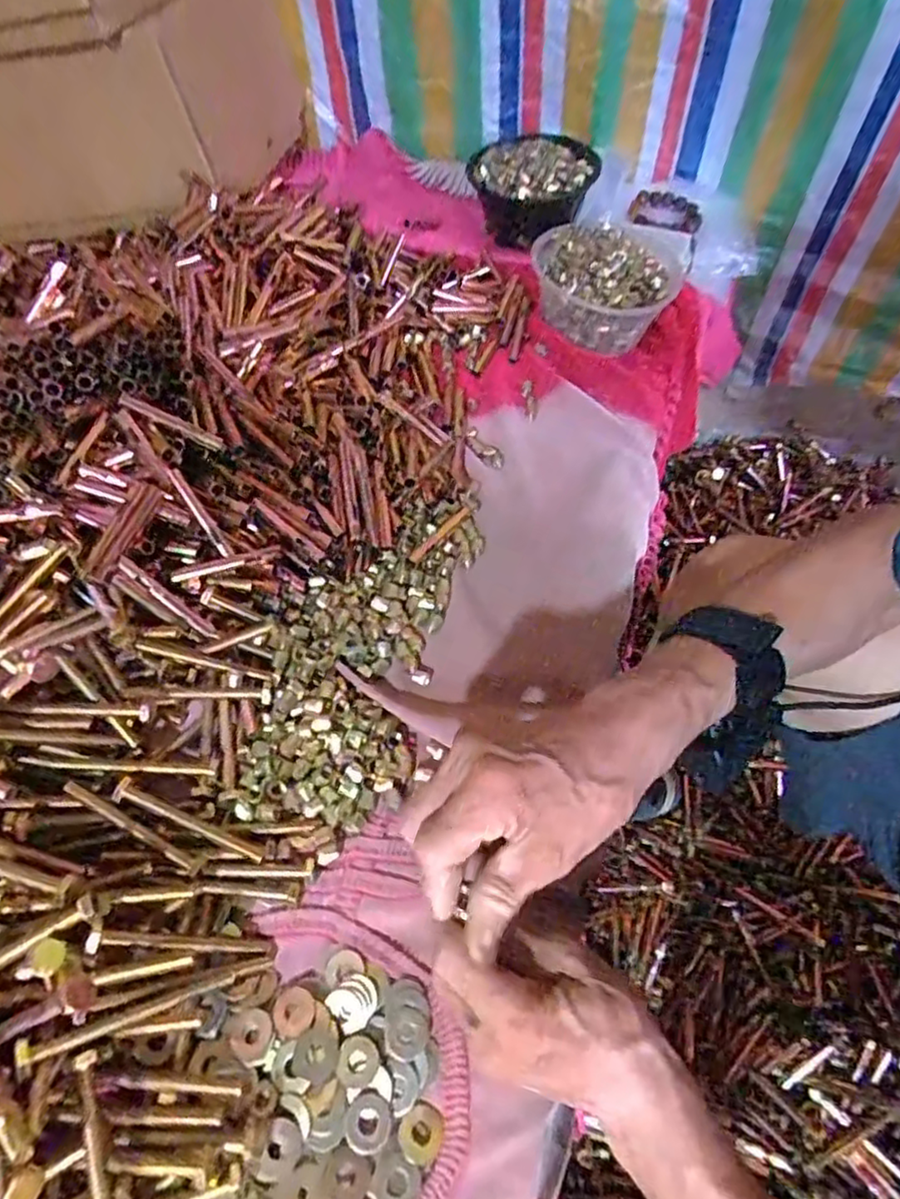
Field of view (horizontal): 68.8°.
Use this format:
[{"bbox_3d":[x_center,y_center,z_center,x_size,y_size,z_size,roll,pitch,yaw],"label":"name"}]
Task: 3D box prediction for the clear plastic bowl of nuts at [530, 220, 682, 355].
[{"bbox_3d":[0.176,-0.363,0.745,0.156,0.087,0.169,0,55,0],"label":"clear plastic bowl of nuts"}]

